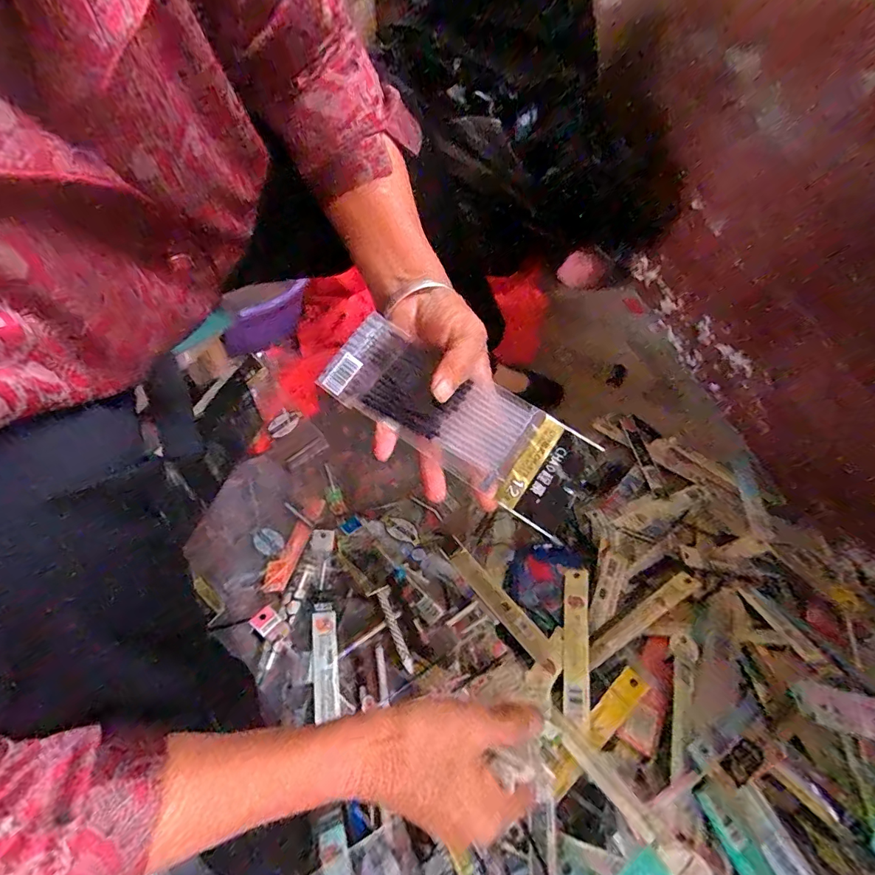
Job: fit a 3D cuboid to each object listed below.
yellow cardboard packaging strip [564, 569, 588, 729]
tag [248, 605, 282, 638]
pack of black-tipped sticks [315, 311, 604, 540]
[{"bbox_3d":[0.146,0.214,0.465,0.023,0.011,0.157,12,50,7],"label":"yellow cardboard packaging strip"},{"bbox_3d":[-0.192,0.205,0.489,0.029,0.005,0.028,35,60,28],"label":"tag"},{"bbox_3d":[0.011,-0.013,0.277,0.178,0.007,0.063,33,77,13],"label":"pack of black-tipped sticks"}]

